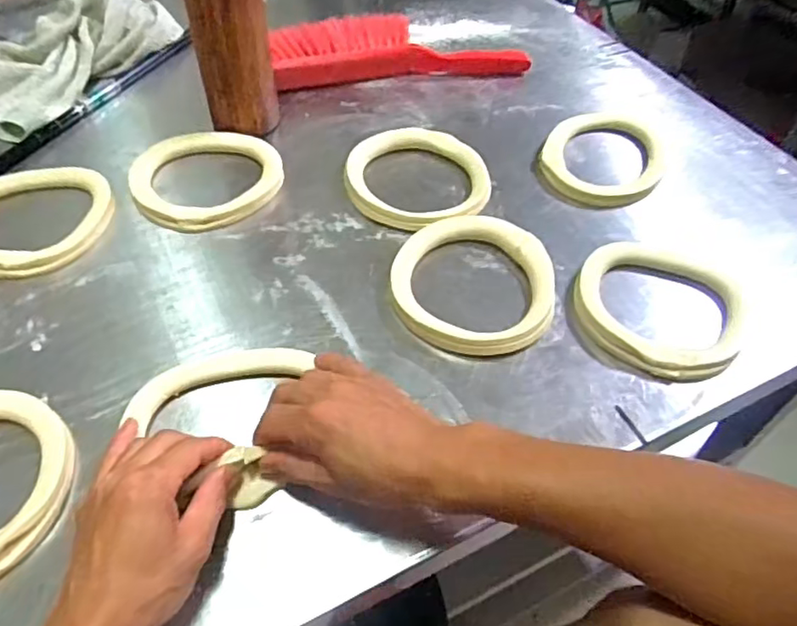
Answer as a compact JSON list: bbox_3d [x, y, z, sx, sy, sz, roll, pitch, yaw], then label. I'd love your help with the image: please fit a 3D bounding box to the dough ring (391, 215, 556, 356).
[{"bbox_3d":[0.069,-0.028,0.555,0.147,0.022,0.156,1,50,-1],"label":"dough ring"}]

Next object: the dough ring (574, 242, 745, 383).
[{"bbox_3d":[0.230,-0.005,0.536,0.145,0.028,0.124,26,54,20],"label":"dough ring"}]

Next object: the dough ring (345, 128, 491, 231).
[{"bbox_3d":[0.022,-0.150,0.661,0.156,0.023,0.156,1,50,-1],"label":"dough ring"}]

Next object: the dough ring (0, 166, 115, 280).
[{"bbox_3d":[-0.373,-0.093,0.604,0.149,0.021,0.147,1,50,-1],"label":"dough ring"}]

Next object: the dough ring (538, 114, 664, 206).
[{"bbox_3d":[0.237,-0.182,0.697,0.133,0.017,0.181,22,53,17],"label":"dough ring"}]

